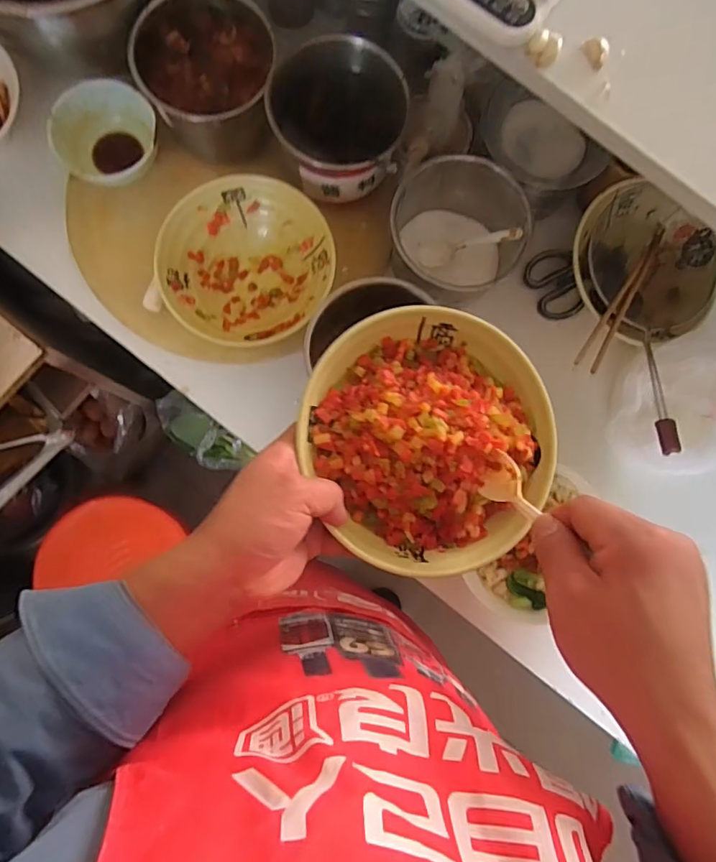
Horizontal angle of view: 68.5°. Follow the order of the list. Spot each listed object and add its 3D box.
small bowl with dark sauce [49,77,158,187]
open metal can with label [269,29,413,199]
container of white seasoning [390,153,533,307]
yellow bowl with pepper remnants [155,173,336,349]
[{"bbox_3d":[-0.294,-0.345,0.627,0.116,0.067,0.106,0,84,-4],"label":"small bowl with dark sauce"},{"bbox_3d":[-0.024,-0.345,0.599,0.149,0.096,0.138,0,84,-4],"label":"open metal can with label"},{"bbox_3d":[0.110,-0.225,0.617,0.145,0.123,0.139,0,84,-4],"label":"container of white seasoning"},{"bbox_3d":[-0.125,-0.184,0.602,0.186,0.066,0.183,0,84,-4],"label":"yellow bowl with pepper remnants"}]

